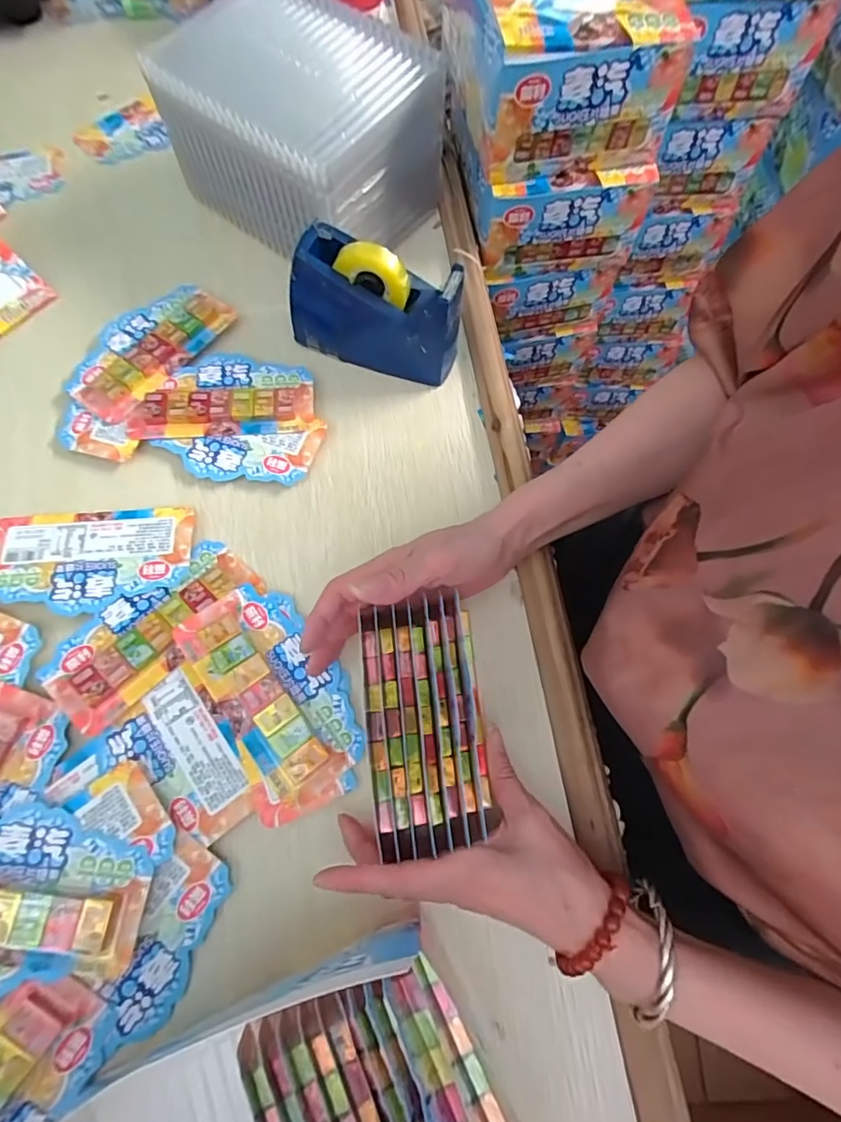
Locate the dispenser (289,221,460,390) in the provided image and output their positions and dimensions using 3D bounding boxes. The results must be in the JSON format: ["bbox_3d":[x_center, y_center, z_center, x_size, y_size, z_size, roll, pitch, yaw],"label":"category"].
[{"bbox_3d":[-0.037,-0.205,0.423,0.138,0.090,0.054,20,69,5],"label":"dispenser"}]

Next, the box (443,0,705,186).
[{"bbox_3d":[0.115,-0.438,0.447,0.156,0.098,0.184,-10,70,-7],"label":"box"}]

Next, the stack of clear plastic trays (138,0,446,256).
[{"bbox_3d":[-0.104,-0.373,0.464,0.201,0.124,0.156,36,72,10],"label":"stack of clear plastic trays"}]

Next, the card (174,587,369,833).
[{"bbox_3d":[-0.097,0.086,0.350,0.083,0.014,0.153,-30,73,-13],"label":"card"}]

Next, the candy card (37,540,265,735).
[{"bbox_3d":[-0.185,0.044,0.363,0.145,0.012,0.068,-42,76,-16],"label":"candy card"}]

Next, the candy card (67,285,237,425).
[{"bbox_3d":[-0.234,-0.185,0.445,0.079,0.014,0.145,35,71,10],"label":"candy card"}]

